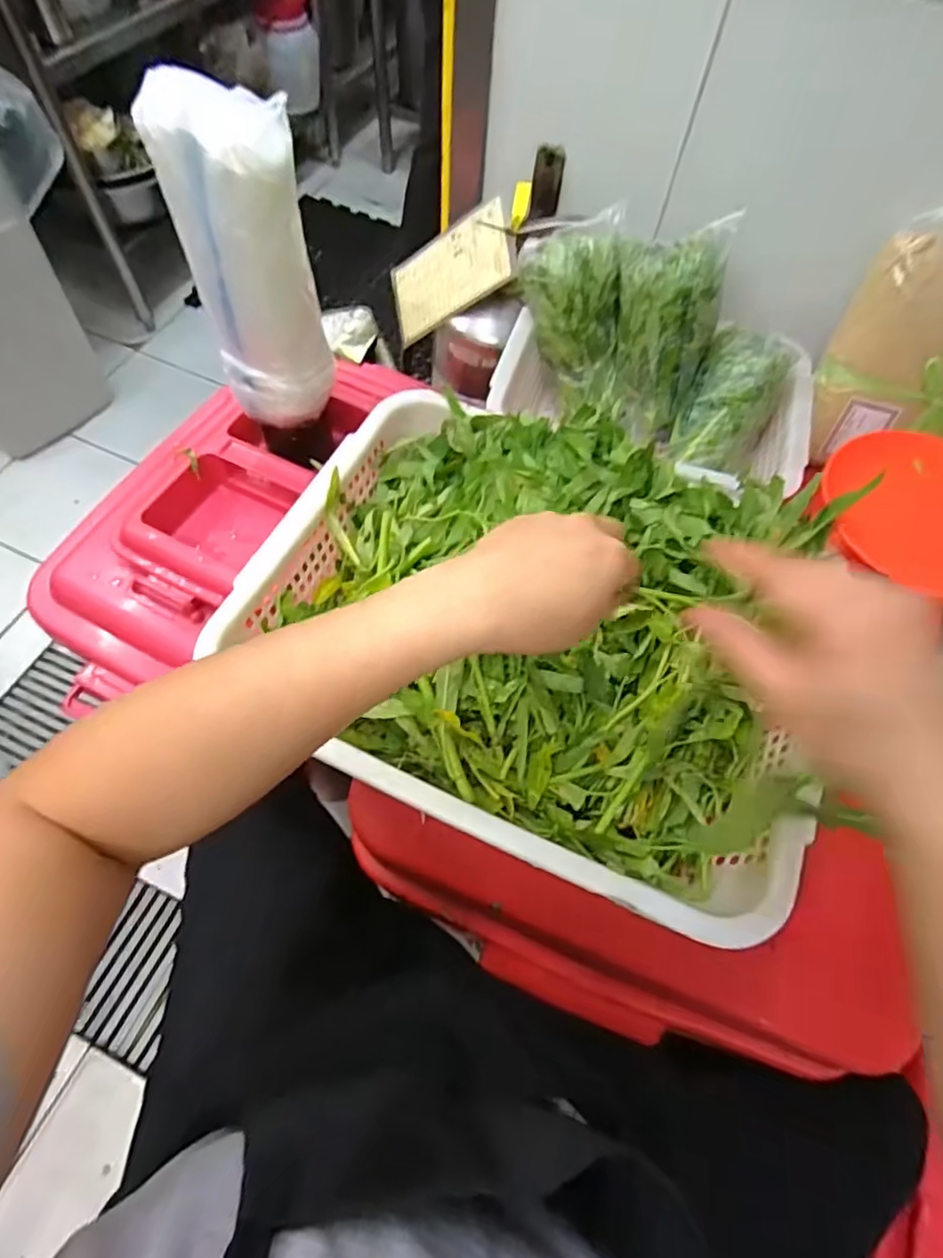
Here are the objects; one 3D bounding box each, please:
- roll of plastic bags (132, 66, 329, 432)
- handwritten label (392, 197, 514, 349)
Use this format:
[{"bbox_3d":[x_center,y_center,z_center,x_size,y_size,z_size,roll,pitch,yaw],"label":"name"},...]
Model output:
[{"bbox_3d":[-0.172,-0.281,0.485,0.089,0.232,0.068,-15,64,-12],"label":"roll of plastic bags"},{"bbox_3d":[-0.027,-0.423,0.722,0.009,0.165,0.103,0,79,-52],"label":"handwritten label"}]

